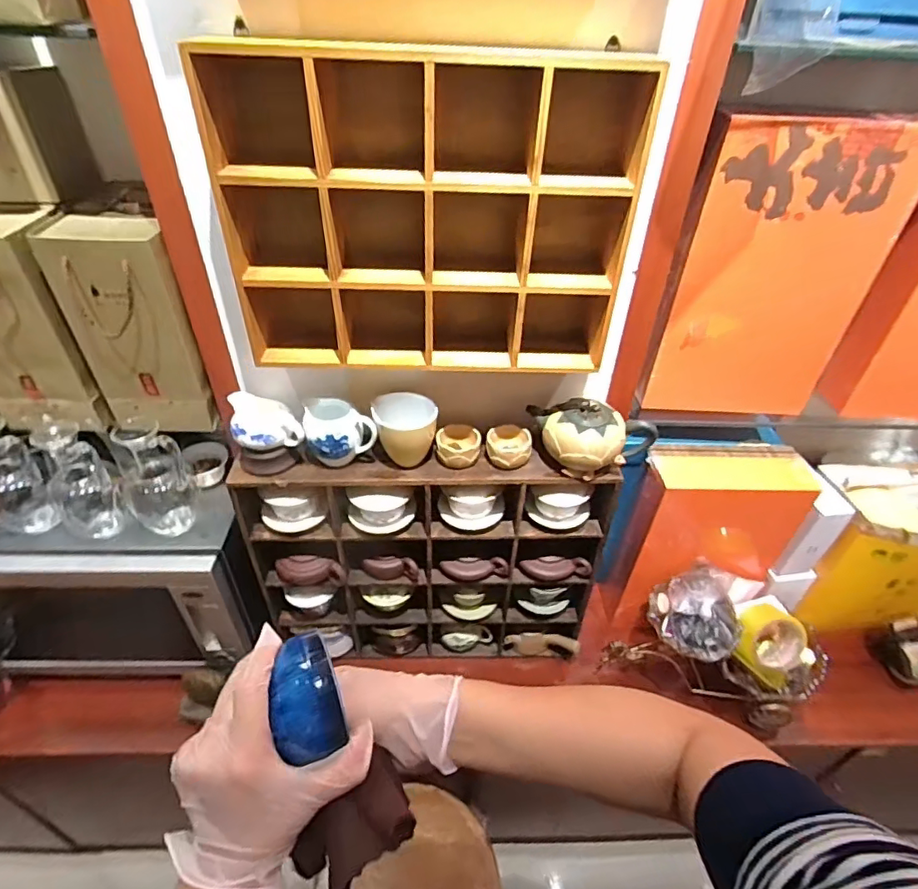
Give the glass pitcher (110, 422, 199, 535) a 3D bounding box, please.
[{"bbox_3d":[-0.419,0.049,0.735,0.083,0.174,0.079,-26,47,-29],"label":"glass pitcher"}]

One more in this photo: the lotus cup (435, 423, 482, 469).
[{"bbox_3d":[0.000,0.001,0.706,0.057,0.034,0.049,1,40,-1],"label":"lotus cup"}]

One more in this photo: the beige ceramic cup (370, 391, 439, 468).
[{"bbox_3d":[-0.070,-0.020,0.691,0.075,0.076,0.073,1,40,-1],"label":"beige ceramic cup"}]

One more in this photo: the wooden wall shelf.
[{"bbox_3d":[-0.030,-0.229,0.548,0.392,0.294,0.094,0,40,-2],"label":"wooden wall shelf"}]

